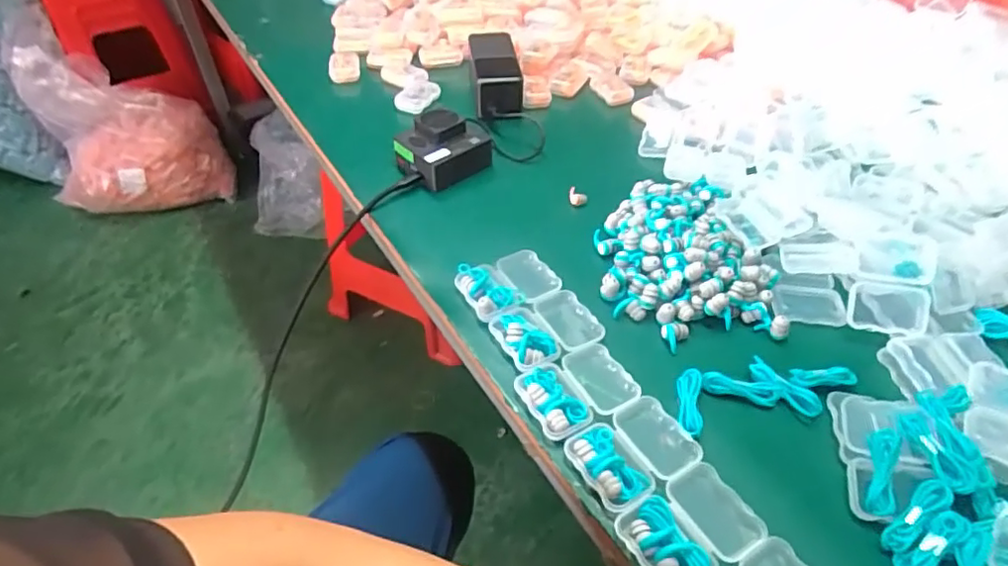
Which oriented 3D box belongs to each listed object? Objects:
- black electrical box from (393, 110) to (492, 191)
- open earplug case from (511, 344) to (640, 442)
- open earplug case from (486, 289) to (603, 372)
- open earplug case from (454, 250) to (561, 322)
[{"bbox_3d":[-0.062,-0.138,0.595,0.082,0.048,0.067,-22,50,-22],"label":"black electrical box"},{"bbox_3d":[0.052,0.074,0.411,0.074,0.022,0.056,-21,49,-21],"label":"open earplug case"},{"bbox_3d":[0.032,0.034,0.446,0.073,0.021,0.055,-23,50,-23],"label":"open earplug case"},{"bbox_3d":[0.003,-0.001,0.482,0.074,0.019,0.058,-23,50,-22],"label":"open earplug case"}]

